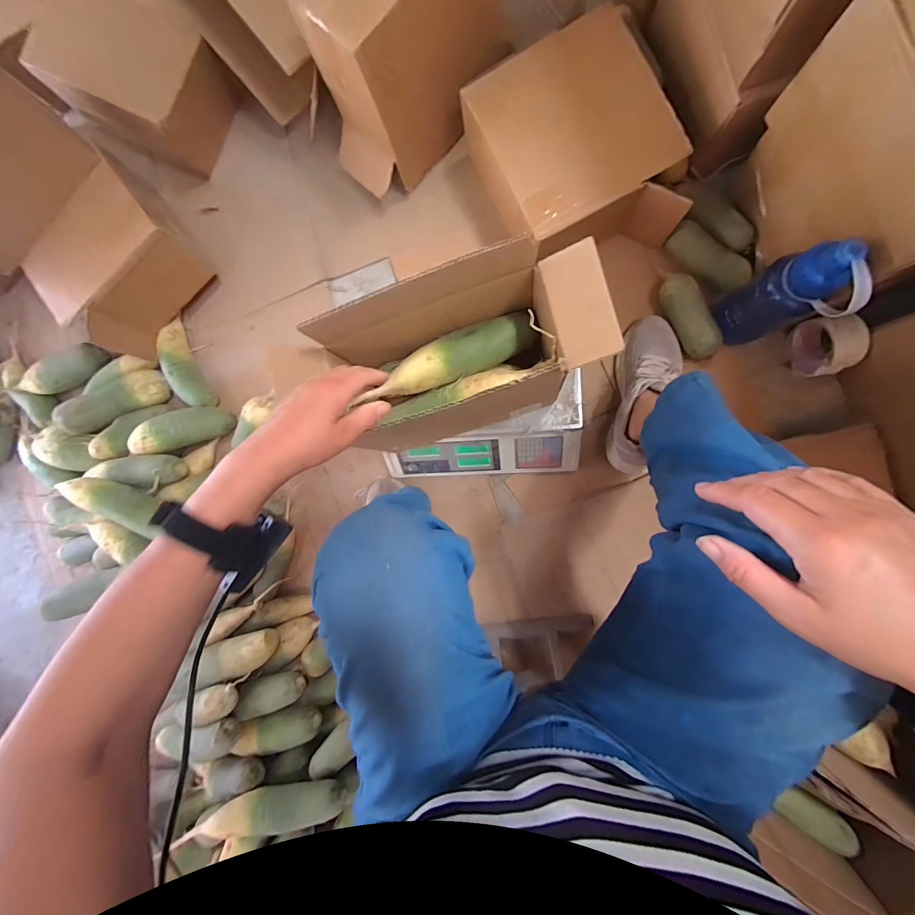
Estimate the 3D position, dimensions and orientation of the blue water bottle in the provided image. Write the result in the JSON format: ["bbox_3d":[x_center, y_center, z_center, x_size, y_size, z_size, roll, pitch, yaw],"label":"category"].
[{"bbox_3d":[0.442,-0.215,0.530,0.099,0.215,0.074,41,96,5],"label":"blue water bottle"}]

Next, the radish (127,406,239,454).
[{"bbox_3d":[-0.516,-0.051,0.715,0.175,0.057,0.059,-19,89,-19],"label":"radish"}]

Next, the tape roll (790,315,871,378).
[{"bbox_3d":[0.575,-0.173,0.599,0.051,0.085,0.088,-8,90,8],"label":"tape roll"}]

